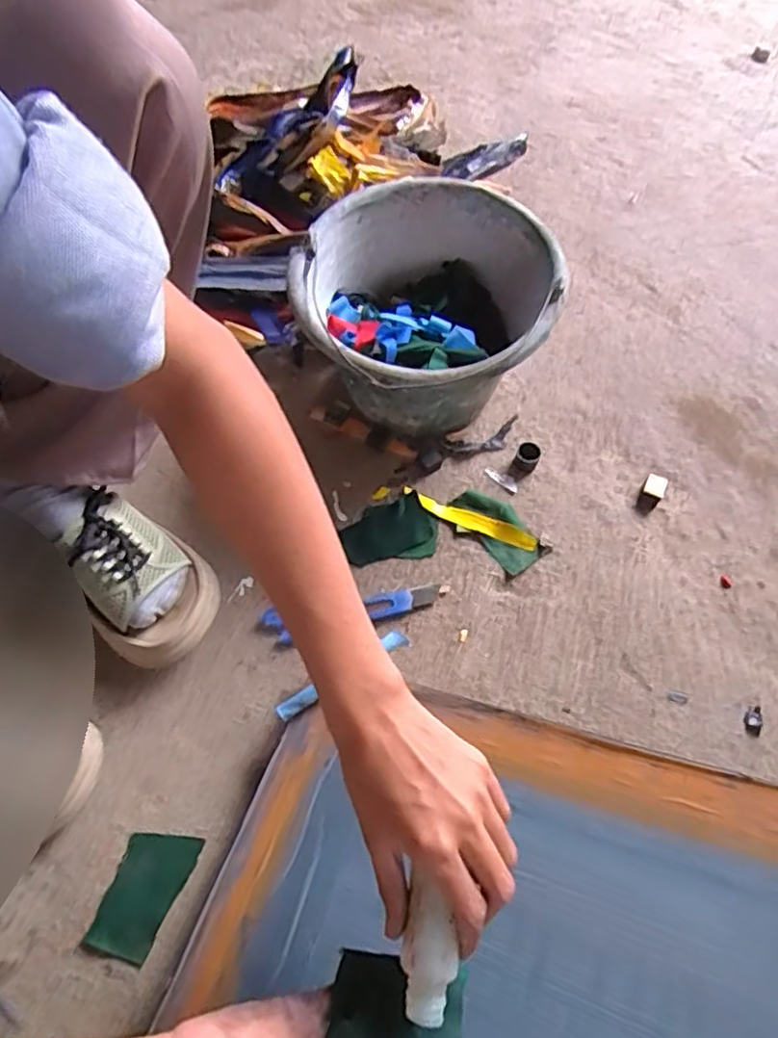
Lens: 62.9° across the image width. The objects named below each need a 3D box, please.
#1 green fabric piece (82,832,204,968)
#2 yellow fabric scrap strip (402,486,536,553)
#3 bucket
[{"bbox_3d":[-0.186,0.283,0.481,0.053,0.004,0.086,19,65,6],"label":"green fabric piece"},{"bbox_3d":[0.079,0.000,0.633,0.139,0.010,0.021,21,63,9],"label":"yellow fabric scrap strip"},{"bbox_3d":[0.034,-0.191,0.642,0.231,0.157,0.243,21,64,9],"label":"bucket"}]

